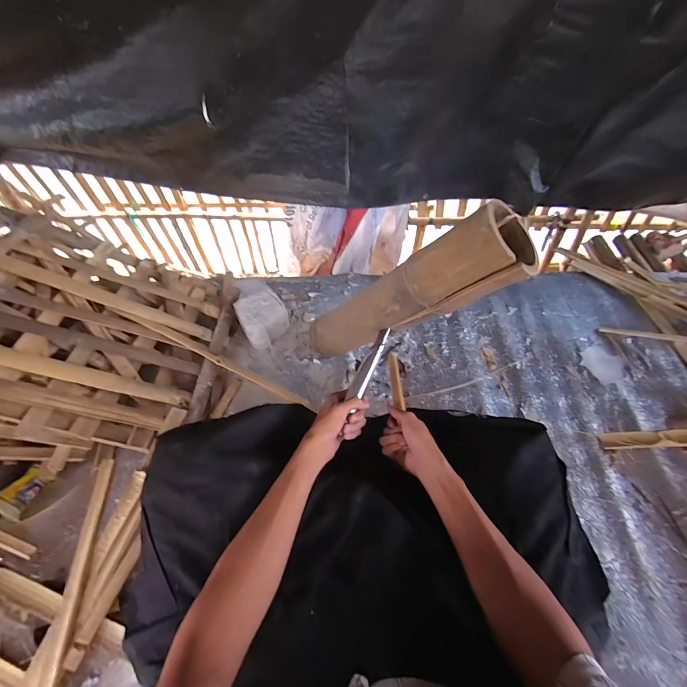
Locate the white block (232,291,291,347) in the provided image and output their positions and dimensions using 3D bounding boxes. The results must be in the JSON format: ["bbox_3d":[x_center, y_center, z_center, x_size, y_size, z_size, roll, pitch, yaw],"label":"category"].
[{"bbox_3d":[-0.216,-0.066,0.904,0.116,0.088,0.130,-25,56,-17],"label":"white block"}]

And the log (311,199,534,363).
[{"bbox_3d":[0.086,-0.079,0.626,0.105,0.490,0.100,42,56,-17],"label":"log"}]

